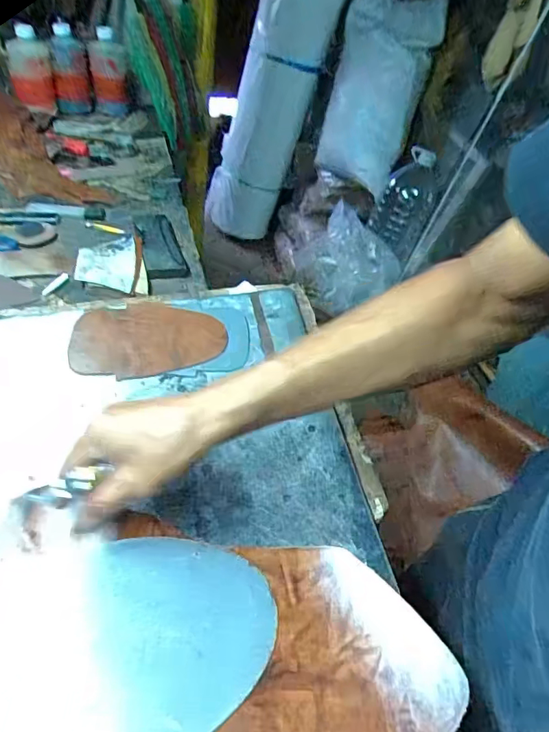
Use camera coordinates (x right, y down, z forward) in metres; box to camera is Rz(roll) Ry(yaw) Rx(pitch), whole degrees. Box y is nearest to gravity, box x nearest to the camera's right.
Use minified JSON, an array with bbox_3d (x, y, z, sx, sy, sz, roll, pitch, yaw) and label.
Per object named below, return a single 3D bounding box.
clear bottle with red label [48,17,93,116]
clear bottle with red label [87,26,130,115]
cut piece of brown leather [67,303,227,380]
[{"bbox_3d":[-0.394,-0.568,0.986,0.066,0.135,0.076,-3,46,-16],"label":"clear bottle with red label"},{"bbox_3d":[-0.332,-0.584,1.016,0.062,0.137,0.055,-29,58,-35],"label":"clear bottle with red label"},{"bbox_3d":[-0.138,-0.030,0.557,0.160,0.005,0.099,-4,54,-7],"label":"cut piece of brown leather"}]

